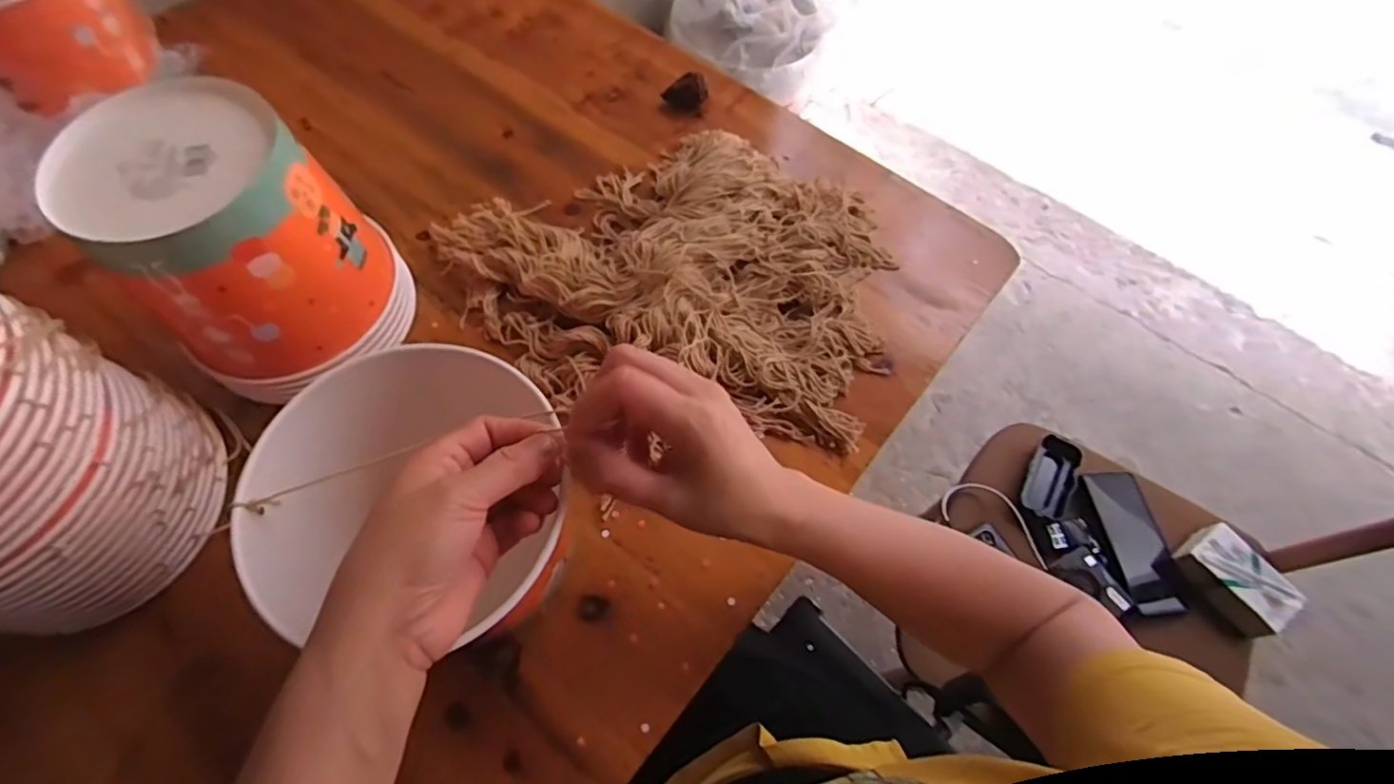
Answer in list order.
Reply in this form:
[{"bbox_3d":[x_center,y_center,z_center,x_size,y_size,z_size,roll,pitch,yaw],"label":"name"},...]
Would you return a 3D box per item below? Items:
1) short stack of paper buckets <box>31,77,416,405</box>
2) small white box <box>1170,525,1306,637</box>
[{"bbox_3d":[-0.304,-0.099,0.437,0.139,0.162,0.137,-36,71,-19],"label":"short stack of paper buckets"},{"bbox_3d":[0.620,0.216,0.716,0.074,0.039,0.113,-32,69,-17],"label":"small white box"}]

